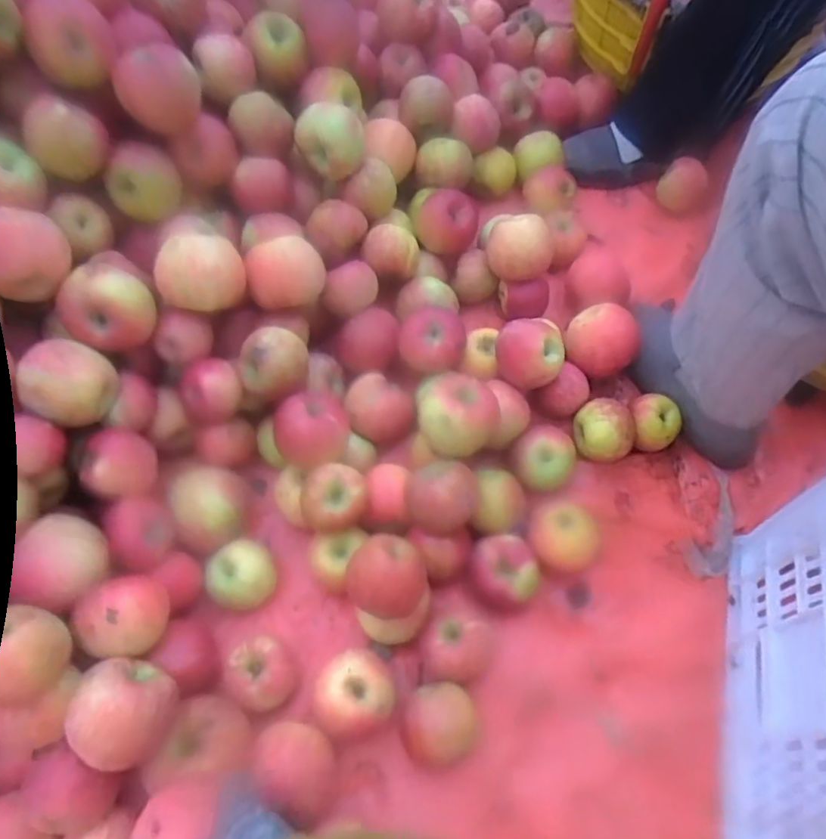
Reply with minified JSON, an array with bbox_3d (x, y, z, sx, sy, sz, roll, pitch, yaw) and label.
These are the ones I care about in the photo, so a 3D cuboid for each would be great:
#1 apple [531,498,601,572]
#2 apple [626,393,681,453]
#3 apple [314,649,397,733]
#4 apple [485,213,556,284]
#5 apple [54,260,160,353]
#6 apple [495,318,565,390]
[{"bbox_3d":[0.160,0.125,0.641,0.071,0.051,0.073,-1,65,2],"label":"apple"},{"bbox_3d":[0.280,0.004,0.702,0.061,0.047,0.055,31,70,16],"label":"apple"},{"bbox_3d":[-0.055,0.257,0.572,0.070,0.070,0.075,-1,65,2],"label":"apple"},{"bbox_3d":[0.130,-0.203,0.722,0.077,0.069,0.069,12,66,8],"label":"apple"},{"bbox_3d":[-0.297,-0.113,0.580,0.082,0.061,0.071,-33,68,-12],"label":"apple"},{"bbox_3d":[0.132,-0.073,0.685,0.073,0.057,0.068,-1,65,2],"label":"apple"}]

